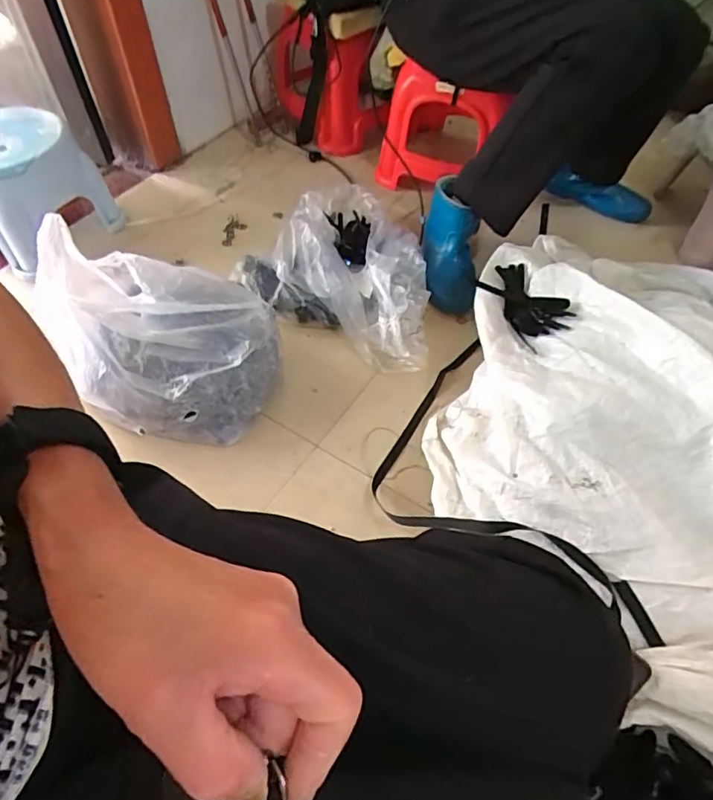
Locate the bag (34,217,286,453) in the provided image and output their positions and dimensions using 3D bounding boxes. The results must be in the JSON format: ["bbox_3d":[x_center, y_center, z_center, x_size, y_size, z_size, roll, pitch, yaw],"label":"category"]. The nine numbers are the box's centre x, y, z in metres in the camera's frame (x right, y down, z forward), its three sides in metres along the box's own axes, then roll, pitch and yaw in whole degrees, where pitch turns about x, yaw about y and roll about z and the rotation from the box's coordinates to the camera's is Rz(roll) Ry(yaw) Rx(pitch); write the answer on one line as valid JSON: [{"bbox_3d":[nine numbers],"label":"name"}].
[{"bbox_3d":[-0.314,-0.097,0.833,0.382,0.191,0.232,15,54,10],"label":"bag"}]

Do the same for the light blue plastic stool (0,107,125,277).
[{"bbox_3d":[-0.648,-0.408,1.060,0.271,0.232,0.213,14,54,9],"label":"light blue plastic stool"}]

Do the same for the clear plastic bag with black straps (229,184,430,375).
[{"bbox_3d":[0.017,-0.255,0.984,0.400,0.120,0.333,31,60,22],"label":"clear plastic bag with black straps"}]

